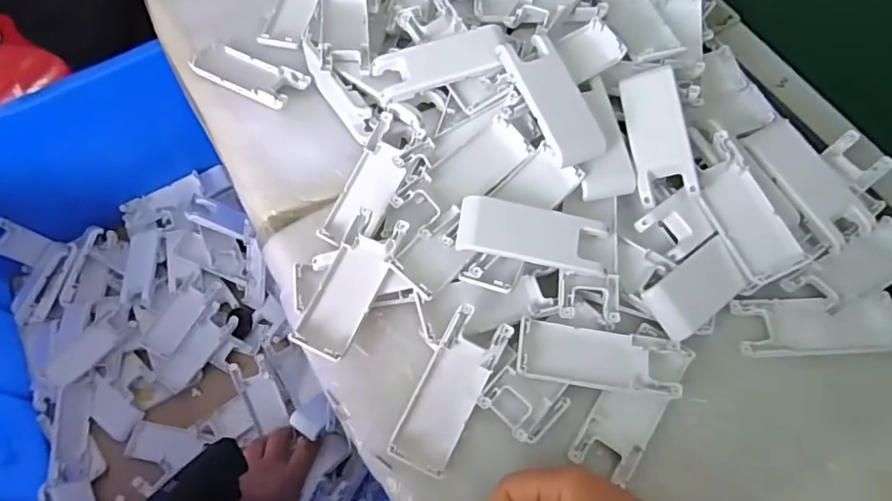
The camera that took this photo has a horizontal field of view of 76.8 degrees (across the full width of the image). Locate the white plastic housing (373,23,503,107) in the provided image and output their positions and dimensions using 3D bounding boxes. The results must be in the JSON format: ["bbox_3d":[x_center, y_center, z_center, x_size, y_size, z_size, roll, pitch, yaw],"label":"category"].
[{"bbox_3d":[-0.004,-0.142,0.424,0.097,0.015,0.043,-12,67,-3],"label":"white plastic housing"}]

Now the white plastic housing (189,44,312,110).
[{"bbox_3d":[-0.169,-0.149,0.479,0.100,0.015,0.042,24,70,12],"label":"white plastic housing"}]

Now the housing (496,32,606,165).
[{"bbox_3d":[0.075,-0.107,0.397,0.039,0.018,0.099,-23,68,-7],"label":"housing"}]

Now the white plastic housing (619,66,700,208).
[{"bbox_3d":[0.151,-0.084,0.404,0.041,0.009,0.100,-17,69,27],"label":"white plastic housing"}]

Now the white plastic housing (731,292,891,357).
[{"bbox_3d":[0.252,0.050,0.379,0.103,0.010,0.040,-1,67,2],"label":"white plastic housing"}]

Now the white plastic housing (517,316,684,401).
[{"bbox_3d":[0.099,0.070,0.369,0.102,0.015,0.038,8,67,5],"label":"white plastic housing"}]

